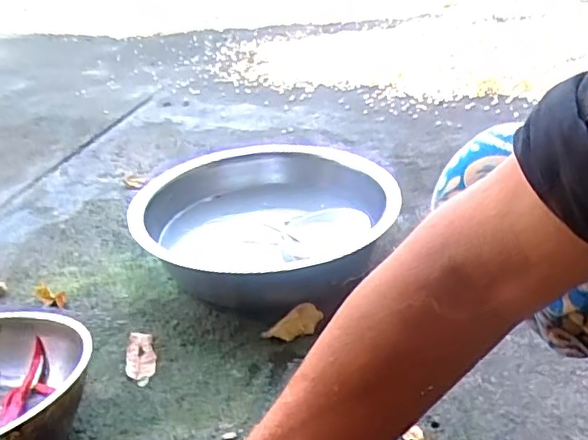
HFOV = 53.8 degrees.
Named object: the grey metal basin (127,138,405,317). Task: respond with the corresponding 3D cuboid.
[{"bbox_3d":[-0.040,0.017,0.798,0.328,0.126,0.336,-2,27,1],"label":"grey metal basin"}]

